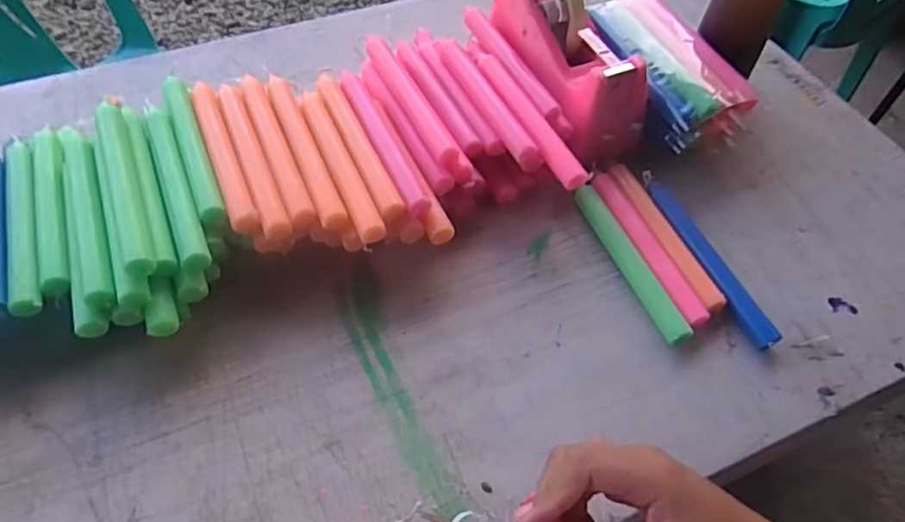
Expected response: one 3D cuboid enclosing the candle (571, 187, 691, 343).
[{"bbox_3d":[0.140,0.000,0.483,0.016,0.017,0.156,-16,56,-13],"label":"candle"}]

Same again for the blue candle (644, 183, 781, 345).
[{"bbox_3d":[0.202,0.000,0.480,0.019,0.018,0.159,-16,56,-13],"label":"blue candle"}]

